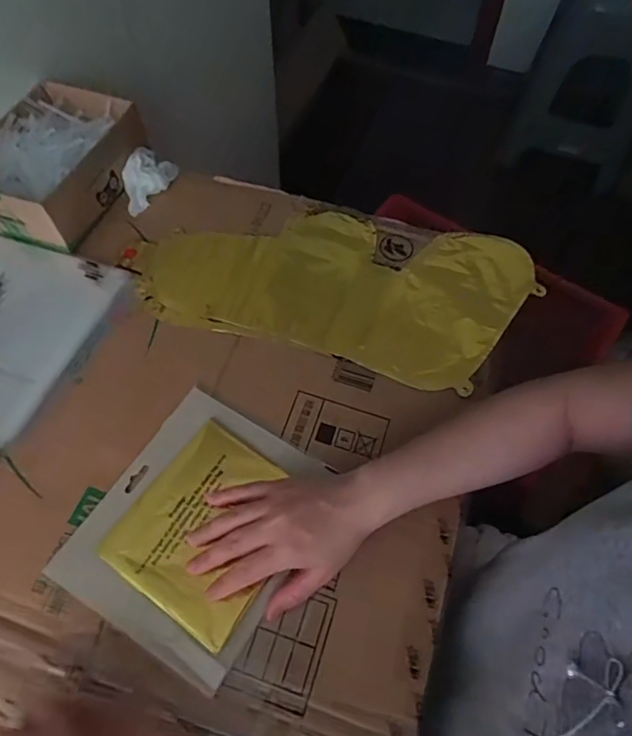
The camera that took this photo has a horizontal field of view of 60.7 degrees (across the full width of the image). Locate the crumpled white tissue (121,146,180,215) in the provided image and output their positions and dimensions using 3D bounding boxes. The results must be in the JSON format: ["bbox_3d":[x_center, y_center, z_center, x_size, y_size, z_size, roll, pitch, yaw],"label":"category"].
[{"bbox_3d":[-0.197,-0.224,0.638,0.061,0.029,0.075,-10,61,-6],"label":"crumpled white tissue"}]

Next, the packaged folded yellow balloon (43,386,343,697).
[{"bbox_3d":[-0.095,0.124,0.448,0.162,0.018,0.194,27,64,15],"label":"packaged folded yellow balloon"}]

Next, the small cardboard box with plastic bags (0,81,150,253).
[{"bbox_3d":[-0.297,-0.232,0.616,0.136,0.066,0.194,19,63,10],"label":"small cardboard box with plastic bags"}]

